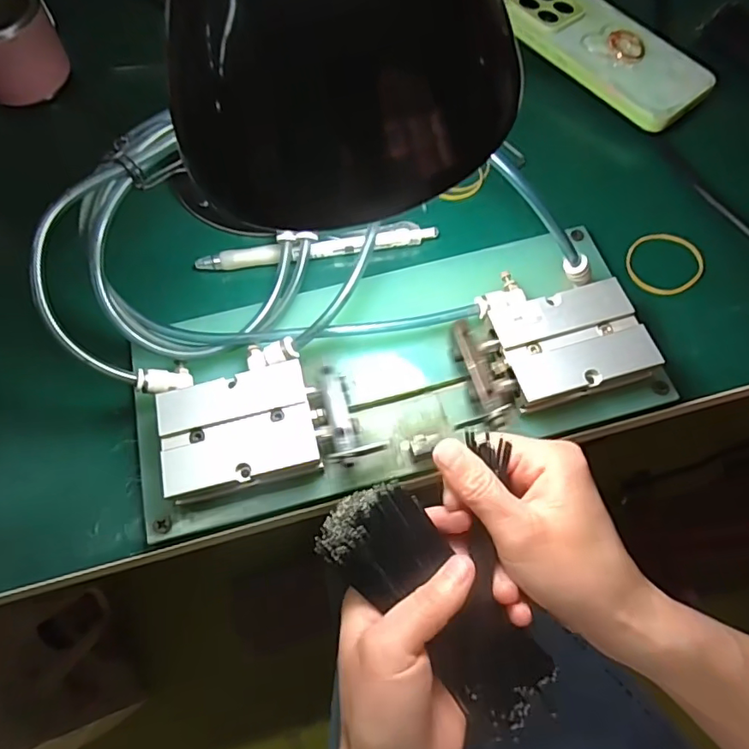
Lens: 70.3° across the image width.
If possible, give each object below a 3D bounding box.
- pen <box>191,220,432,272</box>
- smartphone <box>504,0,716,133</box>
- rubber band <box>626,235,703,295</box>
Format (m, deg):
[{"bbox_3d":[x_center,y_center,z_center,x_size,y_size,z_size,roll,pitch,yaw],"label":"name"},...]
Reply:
[{"bbox_3d":[-0.035,-0.078,0.329,0.146,0.009,0.015,-10,67,-4],"label":"pen"},{"bbox_3d":[0.164,-0.236,0.380,0.074,0.012,0.151,-41,74,-16],"label":"smartphone"},{"bbox_3d":[0.178,-0.068,0.323,0.046,0.004,0.041,-12,67,-4],"label":"rubber band"}]

